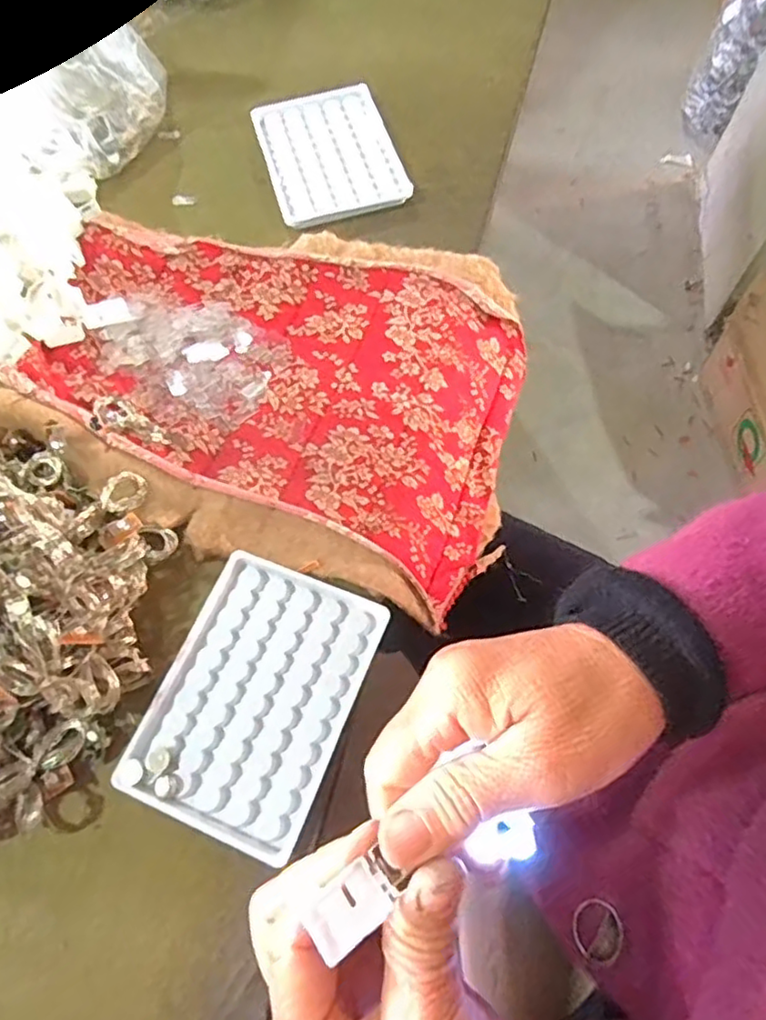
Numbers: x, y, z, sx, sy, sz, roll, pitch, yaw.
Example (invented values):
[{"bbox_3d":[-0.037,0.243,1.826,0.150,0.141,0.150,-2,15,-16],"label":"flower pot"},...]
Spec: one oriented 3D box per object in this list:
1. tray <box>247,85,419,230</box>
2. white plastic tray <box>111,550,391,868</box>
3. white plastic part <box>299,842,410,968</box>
[{"bbox_3d":[-0.040,-0.272,0.492,0.095,0.011,0.131,-16,65,-5],"label":"tray"},{"bbox_3d":[-0.063,0.092,0.326,0.093,0.007,0.130,20,67,11],"label":"white plastic tray"},{"bbox_3d":[-0.009,0.131,0.215,0.033,0.004,0.018,-27,68,-32],"label":"white plastic part"}]

